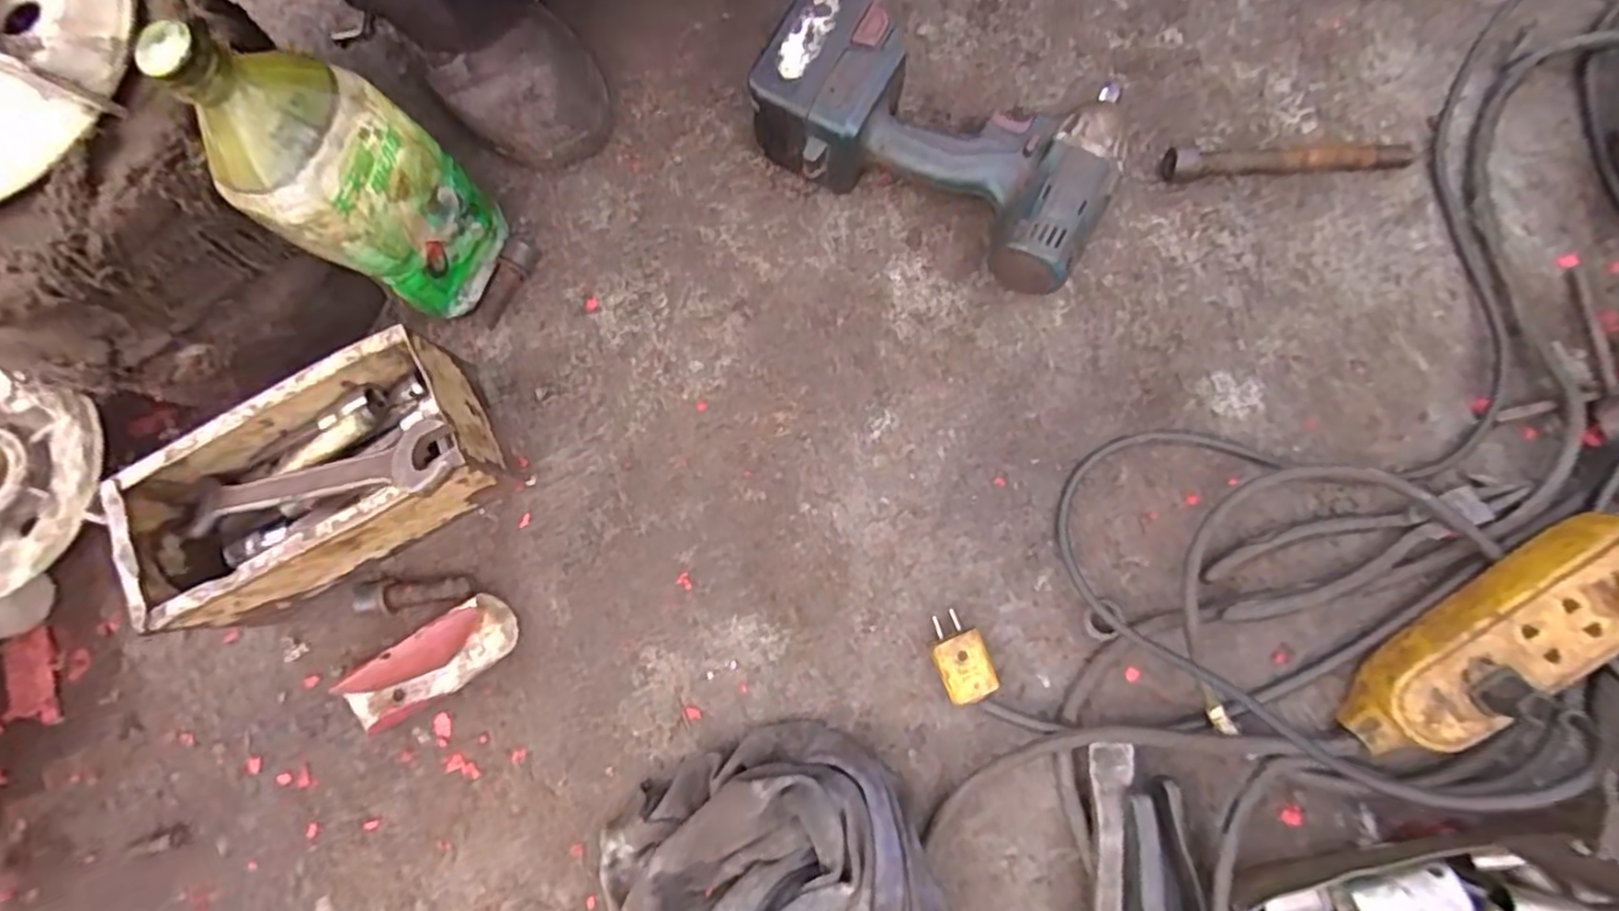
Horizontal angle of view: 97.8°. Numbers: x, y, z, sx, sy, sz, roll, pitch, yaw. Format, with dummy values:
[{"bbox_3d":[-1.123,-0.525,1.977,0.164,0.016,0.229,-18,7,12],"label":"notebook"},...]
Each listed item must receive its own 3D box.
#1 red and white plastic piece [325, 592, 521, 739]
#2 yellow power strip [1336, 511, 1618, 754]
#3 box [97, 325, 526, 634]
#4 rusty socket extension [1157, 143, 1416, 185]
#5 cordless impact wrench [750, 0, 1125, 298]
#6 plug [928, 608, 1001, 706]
[{"bbox_3d":[-0.251,0.138,0.461,0.121,0.028,0.043,-31,81,-5],"label":"red and white plastic piece"},{"bbox_3d":[0.383,0.103,0.383,0.055,0.074,0.185,48,112,10],"label":"yellow power strip"},{"bbox_3d":[-0.311,0.016,0.447,0.206,0.092,0.109,-27,81,-4],"label":"box"},{"bbox_3d":[0.329,-0.209,0.493,0.160,0.021,0.028,0,80,0],"label":"rusty socket extension"},{"bbox_3d":[0.087,-0.217,0.486,0.237,0.078,0.128,29,81,5],"label":"cordless impact wrench"},{"bbox_3d":[0.095,0.127,0.445,0.032,0.024,0.054,-22,80,-3],"label":"plug"}]

